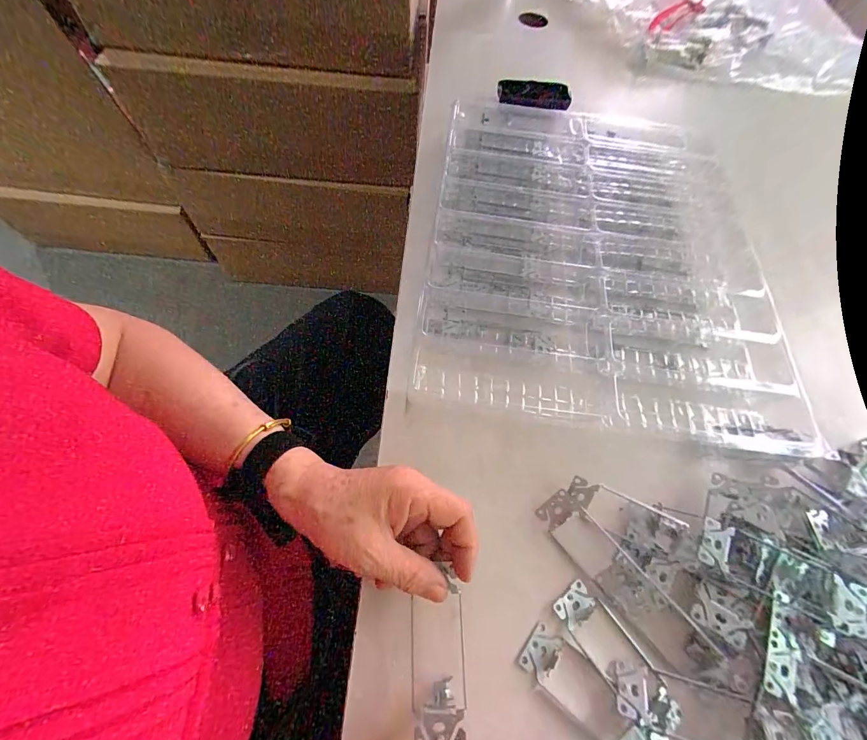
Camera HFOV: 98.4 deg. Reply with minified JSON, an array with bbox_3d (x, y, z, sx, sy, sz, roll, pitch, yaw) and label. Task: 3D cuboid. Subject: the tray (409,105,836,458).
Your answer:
[{"bbox_3d":[0.180,-0.147,0.420,0.349,0.047,0.434,8,63,0],"label":"tray"}]

